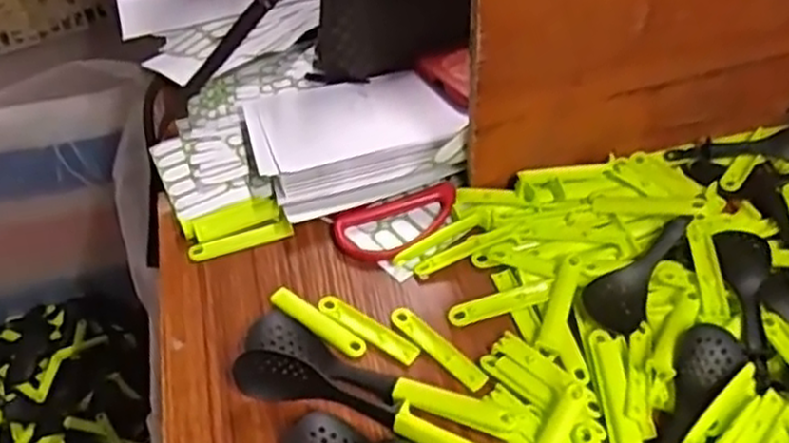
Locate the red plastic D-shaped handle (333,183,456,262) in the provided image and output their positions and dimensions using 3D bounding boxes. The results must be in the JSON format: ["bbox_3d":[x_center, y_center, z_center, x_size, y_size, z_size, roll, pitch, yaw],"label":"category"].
[{"bbox_3d":[0.005,0.003,0.549,0.094,0.006,0.048,-18,51,-9],"label":"red plastic D-shaped handle"}]

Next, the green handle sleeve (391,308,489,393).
[{"bbox_3d":[0.028,0.081,0.486,0.015,0.009,0.074,-39,57,-24],"label":"green handle sleeve"}]

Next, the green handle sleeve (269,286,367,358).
[{"bbox_3d":[-0.050,0.067,0.501,0.077,0.008,0.015,29,59,27],"label":"green handle sleeve"}]

